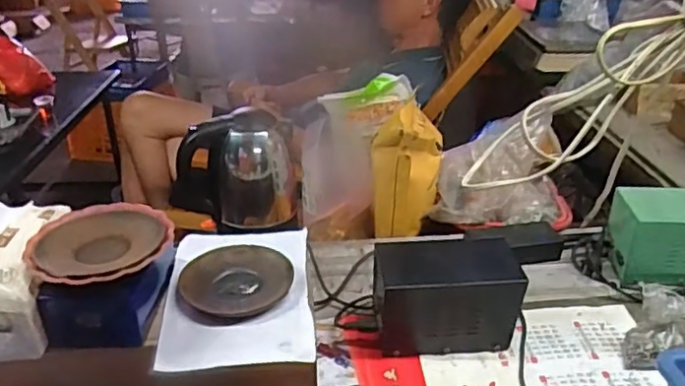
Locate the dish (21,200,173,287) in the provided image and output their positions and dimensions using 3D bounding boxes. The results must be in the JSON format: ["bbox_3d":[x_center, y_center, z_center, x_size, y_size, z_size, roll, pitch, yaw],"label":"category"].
[{"bbox_3d":[-0.234,0.050,0.595,0.130,0.021,0.123,0,28,0],"label":"dish"}]

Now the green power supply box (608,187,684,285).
[{"bbox_3d":[0.459,0.057,0.825,0.165,0.105,0.089,0,28,0],"label":"green power supply box"}]

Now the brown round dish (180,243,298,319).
[{"bbox_3d":[-0.118,0.093,0.662,0.114,0.014,0.110,0,28,0],"label":"brown round dish"}]

